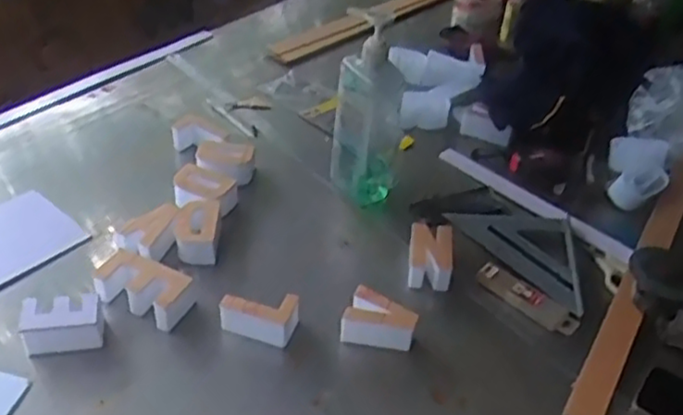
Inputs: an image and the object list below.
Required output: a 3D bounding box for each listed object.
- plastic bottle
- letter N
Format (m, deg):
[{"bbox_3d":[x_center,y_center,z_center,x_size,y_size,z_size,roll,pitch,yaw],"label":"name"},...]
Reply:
[{"bbox_3d":[0.037,-0.140,1.026,0.087,0.281,0.074,3,38,-1],"label":"plastic bottle"},{"bbox_3d":[0.119,0.064,0.960,0.056,0.039,0.091,6,38,2],"label":"letter N"}]

